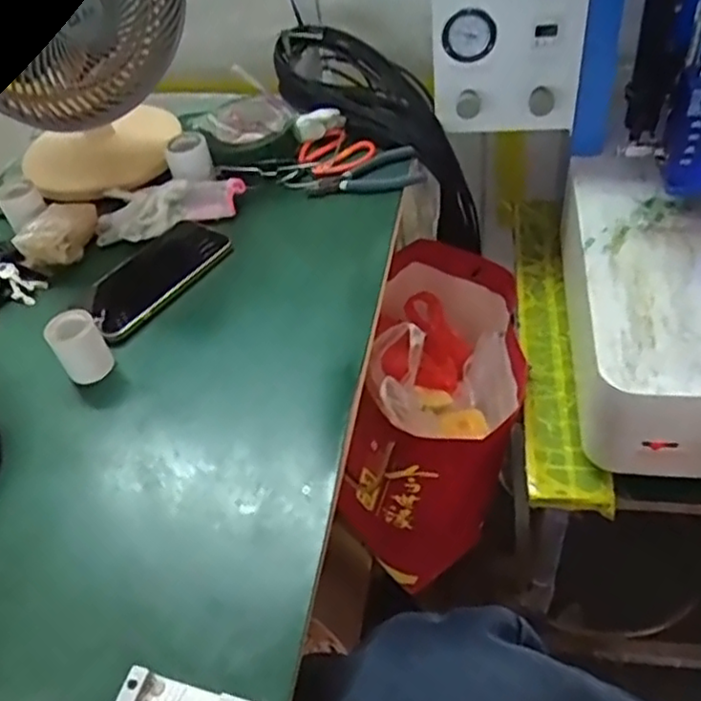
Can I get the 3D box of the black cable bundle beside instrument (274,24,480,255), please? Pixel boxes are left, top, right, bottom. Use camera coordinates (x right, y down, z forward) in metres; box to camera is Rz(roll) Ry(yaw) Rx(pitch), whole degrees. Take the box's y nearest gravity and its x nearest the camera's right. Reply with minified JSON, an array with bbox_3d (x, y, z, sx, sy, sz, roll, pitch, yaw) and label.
[{"bbox_3d":[0.051,-0.261,0.842,0.351,0.103,0.126,45,57,-7],"label":"black cable bundle beside instrument"}]

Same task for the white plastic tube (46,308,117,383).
[{"bbox_3d":[-0.227,-0.002,0.578,0.039,0.053,0.036,-33,50,-20],"label":"white plastic tube"}]

